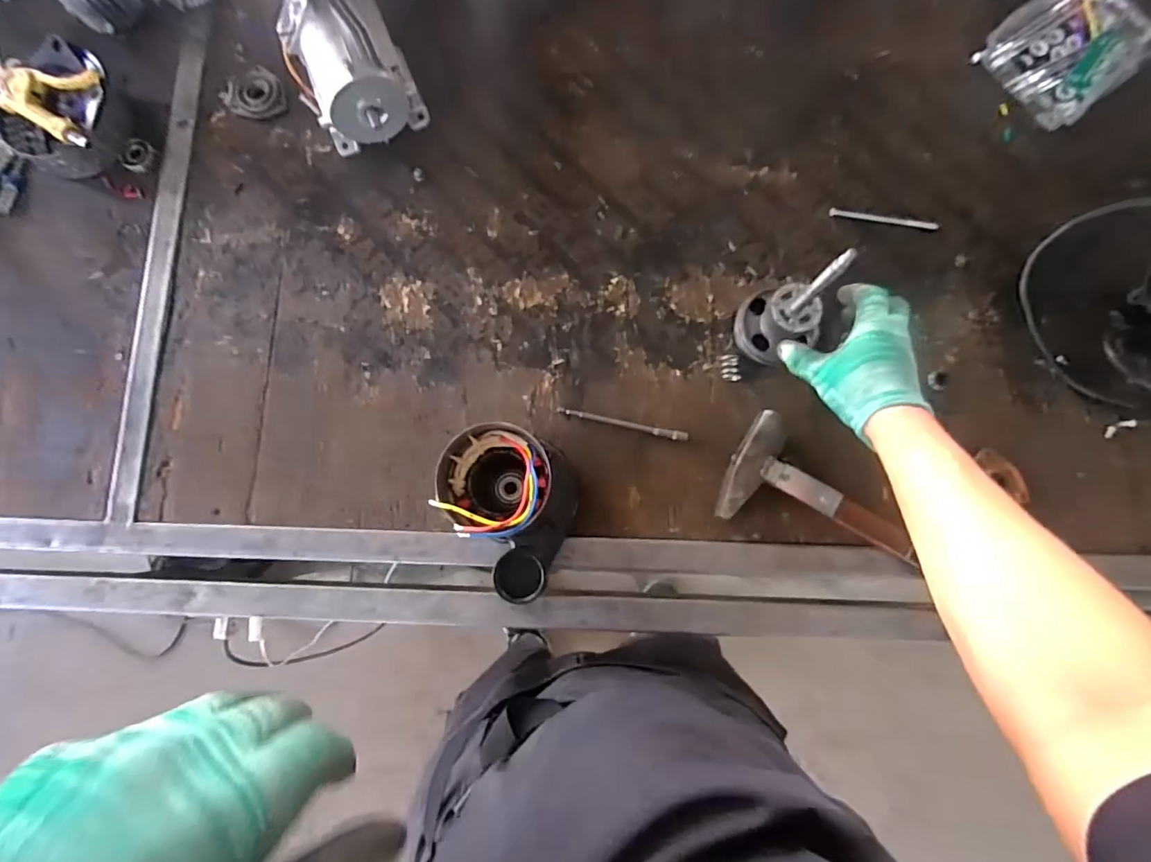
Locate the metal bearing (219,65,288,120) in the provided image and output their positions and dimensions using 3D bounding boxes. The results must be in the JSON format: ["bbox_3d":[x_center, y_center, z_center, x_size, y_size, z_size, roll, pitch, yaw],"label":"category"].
[{"bbox_3d":[-0.405,-0.422,0.671,0.074,0.014,0.070,0,82,2],"label":"metal bearing"}]

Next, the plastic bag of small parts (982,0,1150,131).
[{"bbox_3d":[0.606,-0.472,0.648,0.169,0.030,0.143,-37,82,-4],"label":"plastic bag of small parts"}]

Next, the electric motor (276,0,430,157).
[{"bbox_3d":[-0.260,-0.417,0.615,0.119,0.122,0.154,-29,82,-2],"label":"electric motor"}]

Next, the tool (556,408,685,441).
[{"bbox_3d":[0.053,-0.008,0.599,0.147,0.007,0.011,12,82,3],"label":"tool"}]

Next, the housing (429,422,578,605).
[{"bbox_3d":[-0.056,0.078,0.503,0.100,0.181,0.147,2,82,2],"label":"housing"}]

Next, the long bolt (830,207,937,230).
[{"bbox_3d":[0.368,-0.253,0.633,0.128,0.007,0.012,10,82,3],"label":"long bolt"}]

